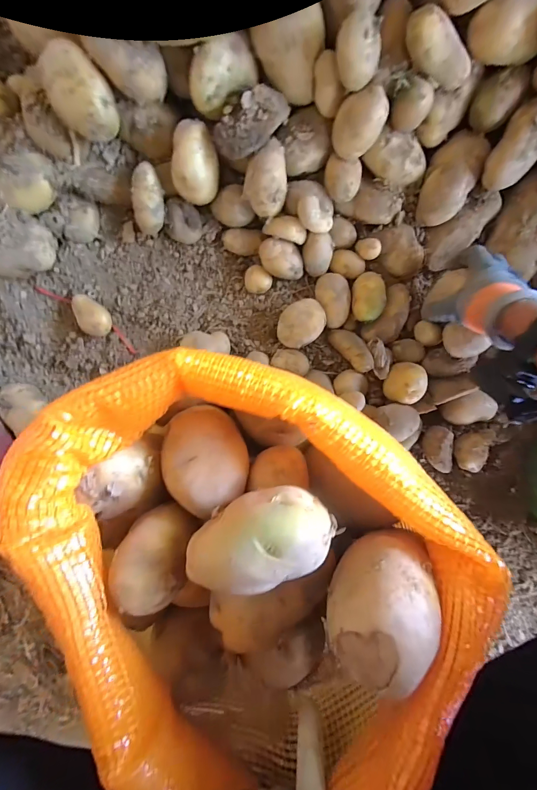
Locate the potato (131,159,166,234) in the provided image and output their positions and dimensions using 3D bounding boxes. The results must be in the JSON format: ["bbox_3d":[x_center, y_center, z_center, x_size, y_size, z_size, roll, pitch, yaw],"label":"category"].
[{"bbox_3d":[-0.166,-0.267,0.462,0.039,0.032,0.088,9,128,-1],"label":"potato"}]

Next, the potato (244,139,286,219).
[{"bbox_3d":[-0.004,-0.280,0.432,0.055,0.041,0.079,1,94,0],"label":"potato"}]

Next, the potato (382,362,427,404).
[{"bbox_3d":[0.190,-0.017,0.458,0.044,0.041,0.057,24,93,-2],"label":"potato"}]

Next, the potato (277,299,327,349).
[{"bbox_3d":[0.046,-0.101,0.468,0.071,0.043,0.059,-31,93,2],"label":"potato"}]

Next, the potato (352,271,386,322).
[{"bbox_3d":[0.143,-0.141,0.477,0.040,0.033,0.072,7,94,-1],"label":"potato"}]

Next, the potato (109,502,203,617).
[{"bbox_3d":[-0.073,0.107,0.213,0.041,0.043,0.055,12,94,-1],"label":"potato"}]

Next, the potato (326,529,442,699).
[{"bbox_3d":[0.062,0.113,0.174,0.058,0.047,0.058,-10,94,1],"label":"potato"}]

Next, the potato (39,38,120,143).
[{"bbox_3d":[-0.225,-0.357,0.397,0.068,0.050,0.083,-34,93,2],"label":"potato"}]

